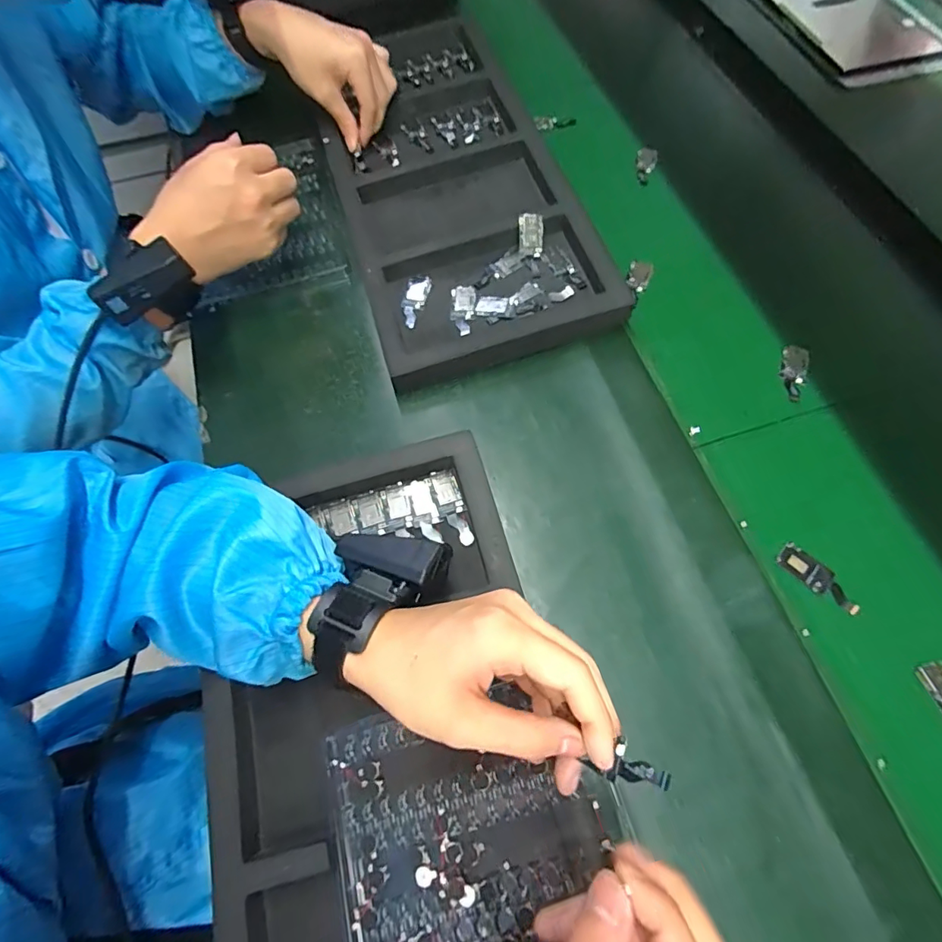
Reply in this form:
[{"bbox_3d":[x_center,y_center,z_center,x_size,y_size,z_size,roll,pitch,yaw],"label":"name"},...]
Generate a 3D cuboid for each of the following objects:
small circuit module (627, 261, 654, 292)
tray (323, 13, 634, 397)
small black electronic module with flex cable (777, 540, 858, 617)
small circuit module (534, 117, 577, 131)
[{"bbox_3d":[0.168,-0.194,0.494,0.022,0.004,0.039,15,67,8],"label":"small circuit module"},{"bbox_3d":[-0.032,-0.319,0.534,0.216,0.041,0.497,-16,66,-6],"label":"tray"},{"bbox_3d":[0.257,0.079,0.366,0.024,0.004,0.060,-41,71,-16],"label":"small black electronic module with flex cable"},{"bbox_3d":[0.102,-0.422,0.604,0.050,0.011,0.017,0,65,2],"label":"small circuit module"}]

